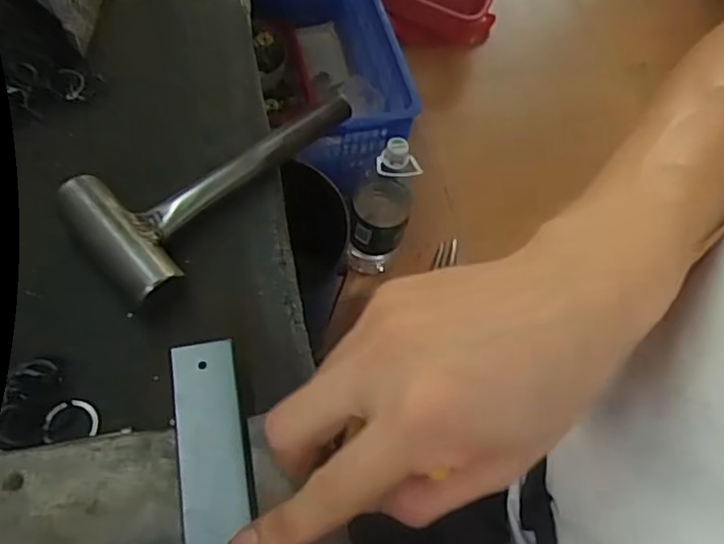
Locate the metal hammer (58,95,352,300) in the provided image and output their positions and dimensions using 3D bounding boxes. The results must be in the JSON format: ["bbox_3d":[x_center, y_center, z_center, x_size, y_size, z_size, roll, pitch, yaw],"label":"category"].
[{"bbox_3d":[-0.074,-0.057,0.360,0.164,0.028,0.075,-38,73,-23],"label":"metal hammer"}]

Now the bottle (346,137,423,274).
[{"bbox_3d":[0.027,-0.080,1.116,0.098,0.138,0.101,12,61,-1],"label":"bottle"}]

